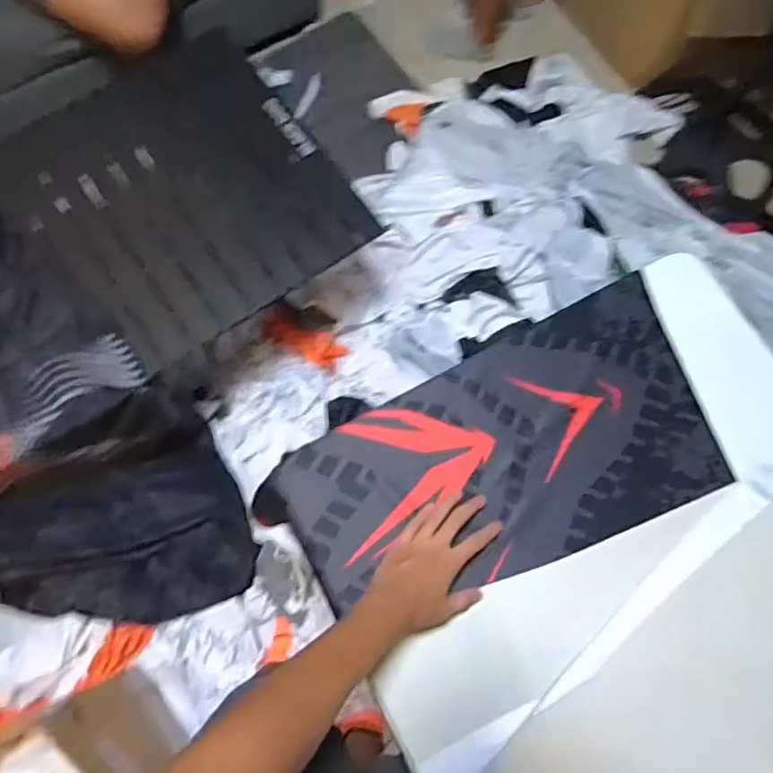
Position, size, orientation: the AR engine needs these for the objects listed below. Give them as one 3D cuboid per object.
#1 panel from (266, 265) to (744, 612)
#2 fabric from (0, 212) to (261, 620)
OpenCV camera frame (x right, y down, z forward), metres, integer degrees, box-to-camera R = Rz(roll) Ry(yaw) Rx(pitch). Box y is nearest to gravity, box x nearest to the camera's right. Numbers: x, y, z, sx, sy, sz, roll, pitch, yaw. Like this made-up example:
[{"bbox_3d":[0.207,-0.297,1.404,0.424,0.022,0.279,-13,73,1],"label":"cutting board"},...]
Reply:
[{"bbox_3d":[0.132,0.068,0.668,0.477,0.027,0.253,-19,73,-7],"label":"panel"},{"bbox_3d":[-0.725,0.095,1.171,0.574,0.445,0.874,-30,75,-10],"label":"fabric"}]

